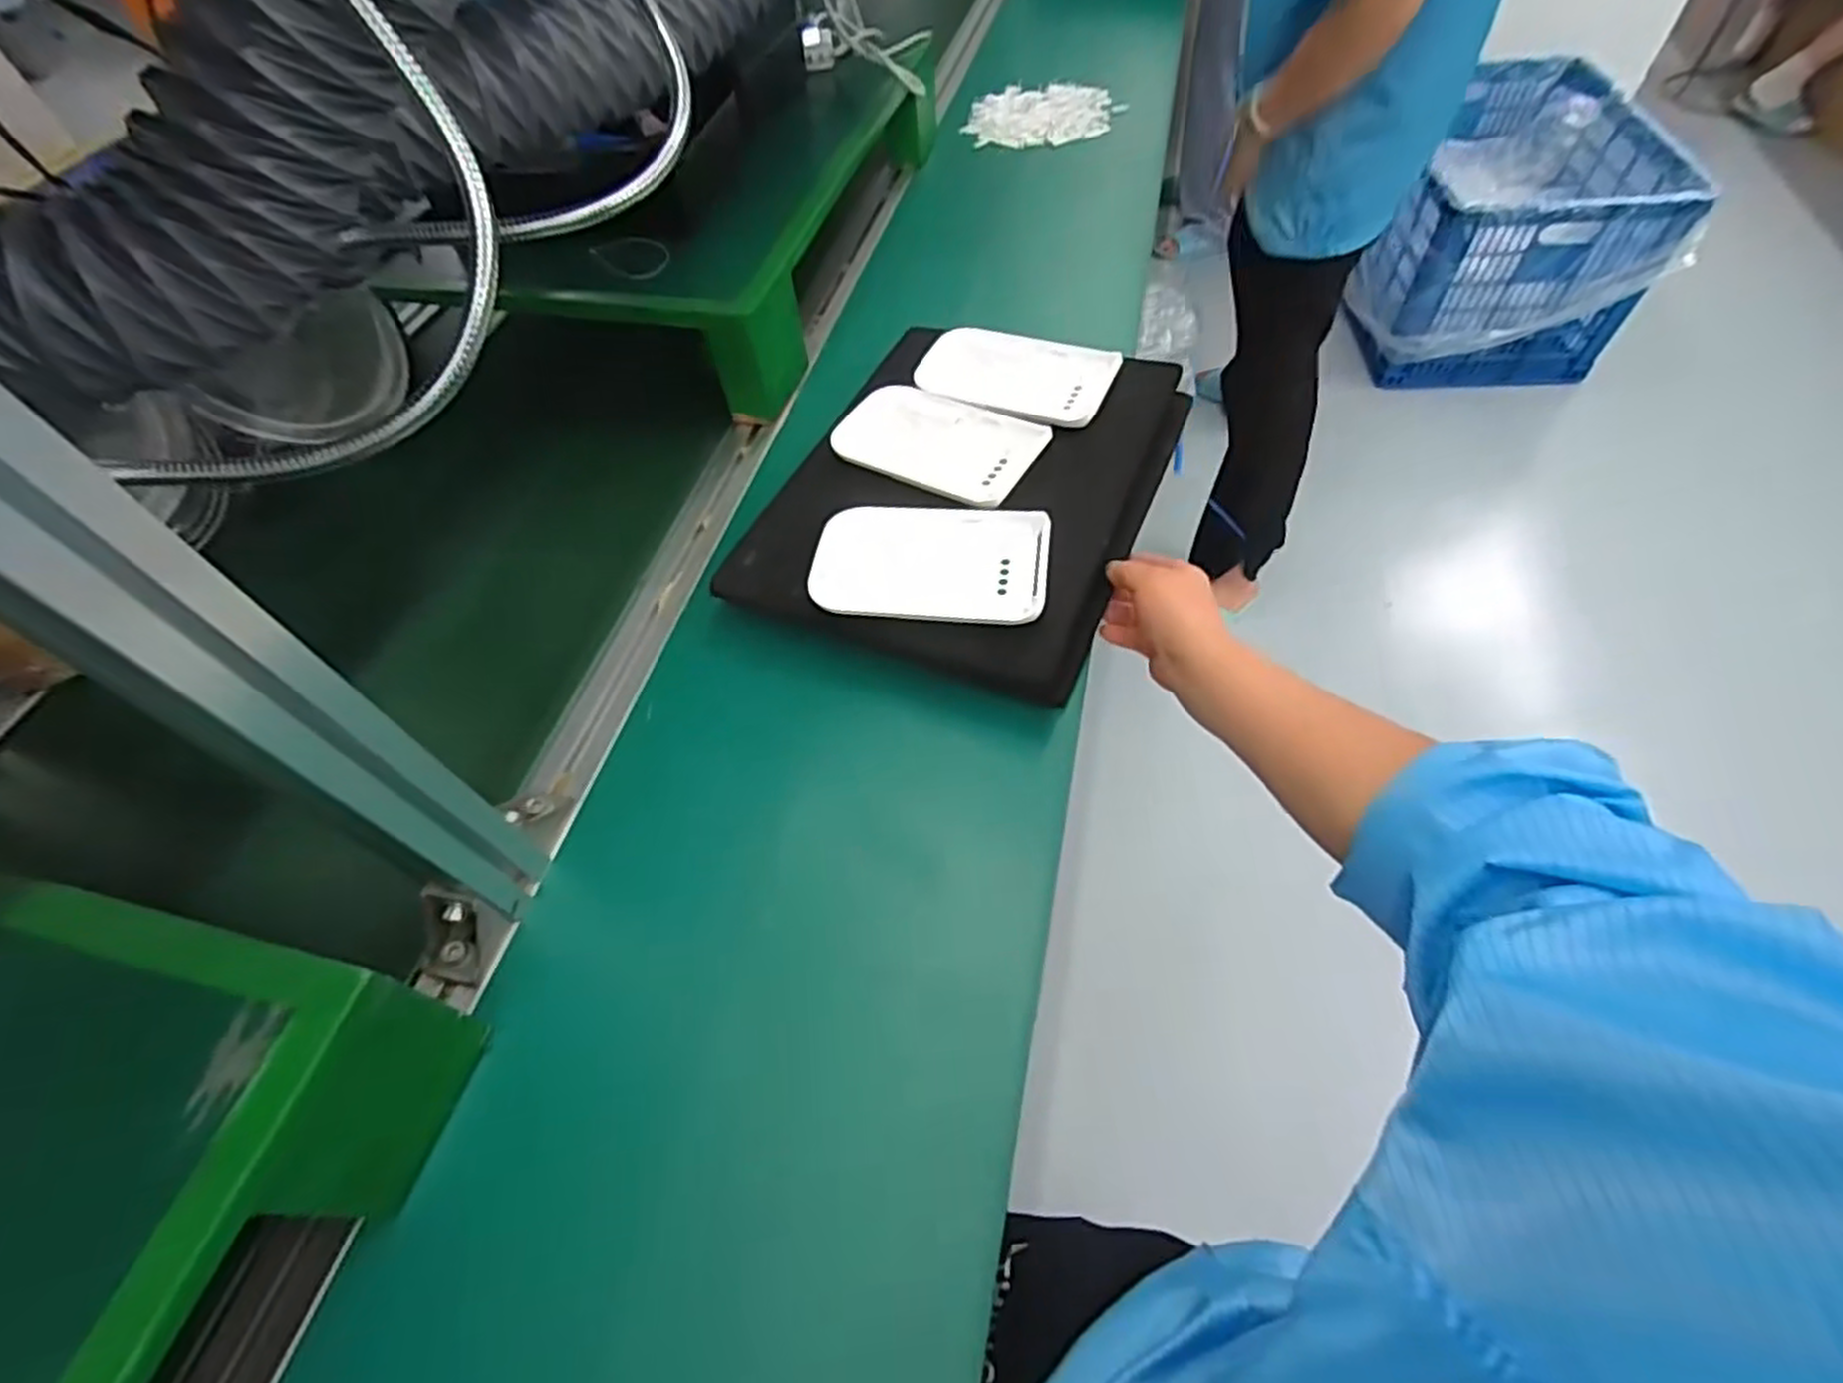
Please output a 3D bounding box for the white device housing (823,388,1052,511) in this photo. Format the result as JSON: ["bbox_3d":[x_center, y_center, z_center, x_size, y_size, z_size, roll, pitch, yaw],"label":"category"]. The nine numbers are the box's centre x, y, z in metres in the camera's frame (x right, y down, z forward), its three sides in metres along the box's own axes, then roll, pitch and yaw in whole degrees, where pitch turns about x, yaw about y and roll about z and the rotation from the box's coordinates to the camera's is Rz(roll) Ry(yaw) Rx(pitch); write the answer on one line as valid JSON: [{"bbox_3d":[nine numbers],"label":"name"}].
[{"bbox_3d":[0.012,-0.194,0.600,0.154,0.014,0.096,23,60,18],"label":"white device housing"}]

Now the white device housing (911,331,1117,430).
[{"bbox_3d":[0.077,-0.261,0.640,0.150,0.012,0.098,19,59,16],"label":"white device housing"}]

